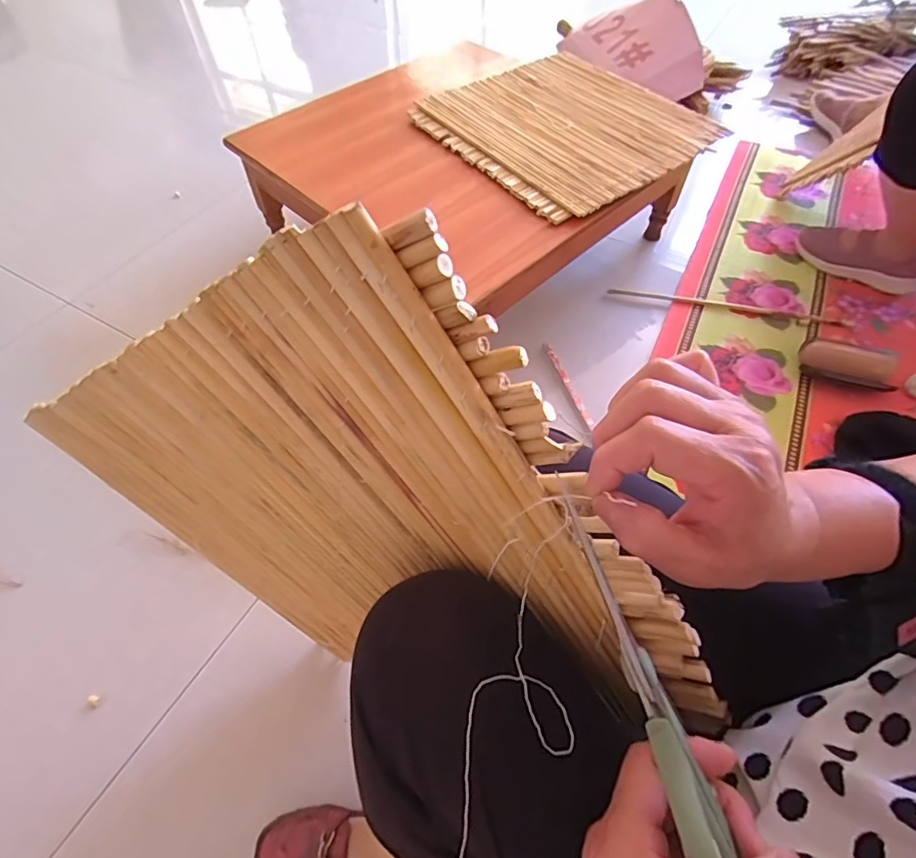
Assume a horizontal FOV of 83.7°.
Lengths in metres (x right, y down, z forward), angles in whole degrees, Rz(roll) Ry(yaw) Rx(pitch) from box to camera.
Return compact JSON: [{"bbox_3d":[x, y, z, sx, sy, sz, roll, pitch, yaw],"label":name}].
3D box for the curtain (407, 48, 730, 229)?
[{"bbox_3d":[0.201,-0.604,1.009,0.454,0.020,0.479,-39,67,-13],"label":"curtain"}]

